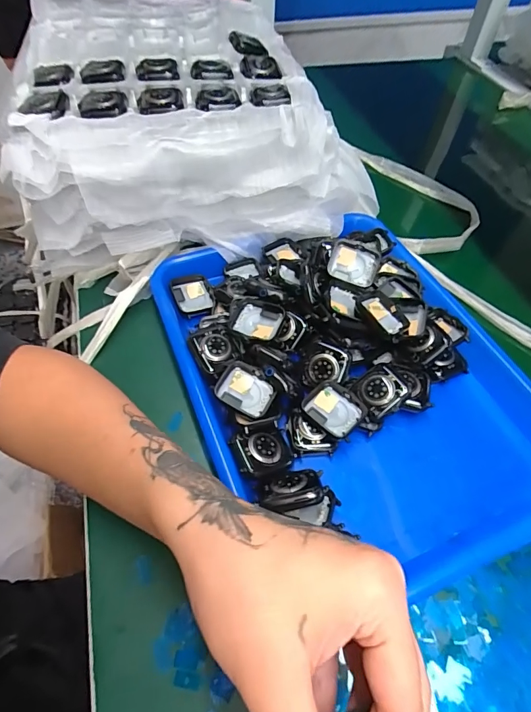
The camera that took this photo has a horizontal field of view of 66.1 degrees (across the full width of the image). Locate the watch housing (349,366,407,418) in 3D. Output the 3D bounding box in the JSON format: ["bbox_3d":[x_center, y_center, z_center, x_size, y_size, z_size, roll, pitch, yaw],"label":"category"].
[{"bbox_3d":[0.088,0.026,0.316,0.034,0.008,0.035,-40,58,0],"label":"watch housing"}]

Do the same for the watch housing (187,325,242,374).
[{"bbox_3d":[-0.041,-0.007,0.330,0.034,0.005,0.041,-24,58,-17],"label":"watch housing"}]

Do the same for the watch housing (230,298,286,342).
[{"bbox_3d":[-0.007,-0.029,0.342,0.042,0.012,0.041,9,56,5],"label":"watch housing"}]

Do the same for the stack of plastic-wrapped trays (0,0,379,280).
[{"bbox_3d":[-0.085,-0.283,0.466,0.333,0.117,0.365,-10,55,-9],"label":"stack of plastic-wrapped trays"}]

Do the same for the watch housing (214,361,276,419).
[{"bbox_3d":[-0.015,0.027,0.312,0.042,0.010,0.034,24,58,14],"label":"watch housing"}]

